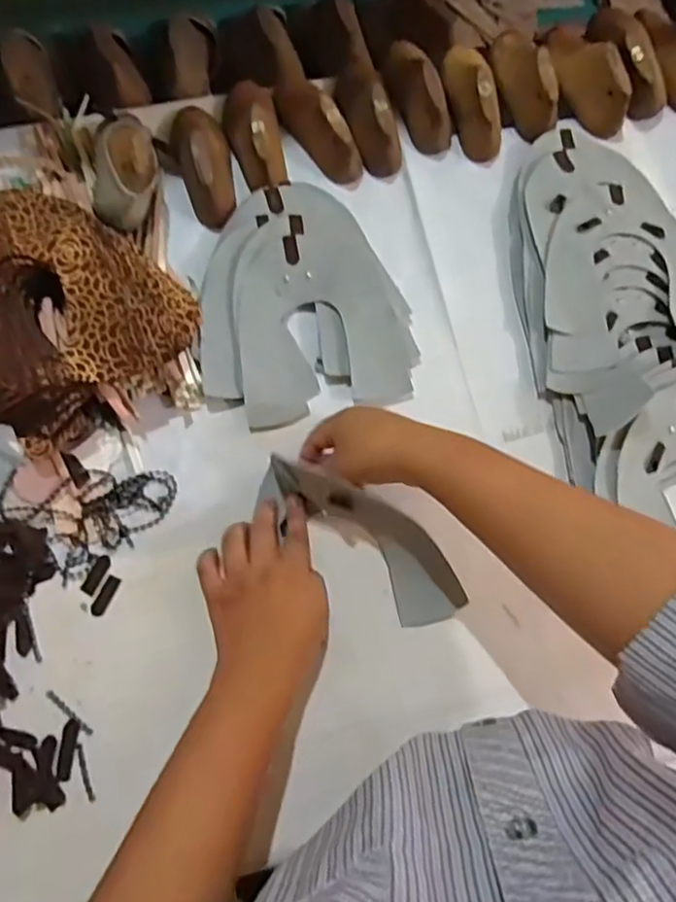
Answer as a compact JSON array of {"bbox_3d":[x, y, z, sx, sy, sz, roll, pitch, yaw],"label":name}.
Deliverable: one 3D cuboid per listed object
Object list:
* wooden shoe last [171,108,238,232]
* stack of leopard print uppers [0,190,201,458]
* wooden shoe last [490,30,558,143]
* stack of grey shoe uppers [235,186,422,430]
[{"bbox_3d":[-0.127,-0.281,0.587,0.053,0.052,0.143,-15,70,-7],"label":"wooden shoe last"},{"bbox_3d":[-0.230,-0.105,0.503,0.196,0.088,0.180,-38,74,-15],"label":"stack of leopard print uppers"},{"bbox_3d":[0.186,-0.378,0.622,0.046,0.051,0.135,-12,70,-6],"label":"wooden shoe last"},{"bbox_3d":[-0.018,-0.140,0.553,0.147,0.027,0.224,-8,69,-5],"label":"stack of grey shoe uppers"}]

